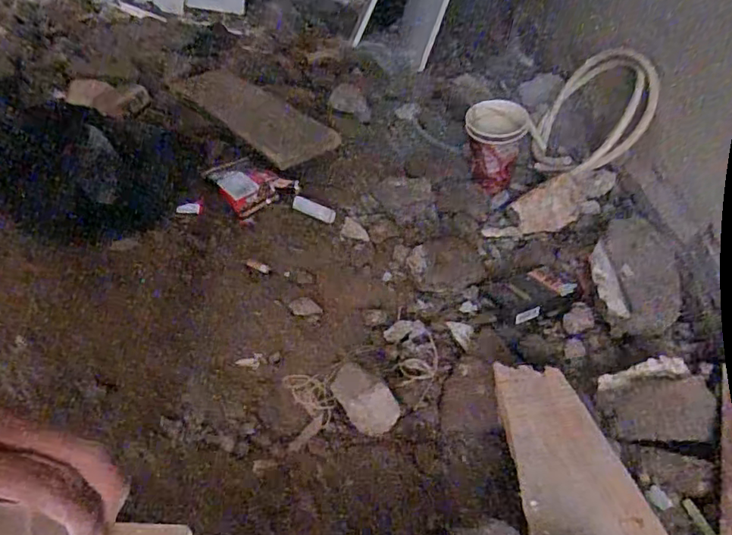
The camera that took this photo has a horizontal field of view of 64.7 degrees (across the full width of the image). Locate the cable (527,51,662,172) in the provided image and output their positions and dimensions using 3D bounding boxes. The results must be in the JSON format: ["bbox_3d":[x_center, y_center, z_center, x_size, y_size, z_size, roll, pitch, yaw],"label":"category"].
[{"bbox_3d":[0.283,-0.201,0.744,0.048,0.171,0.154,26,36,-31],"label":"cable"}]

